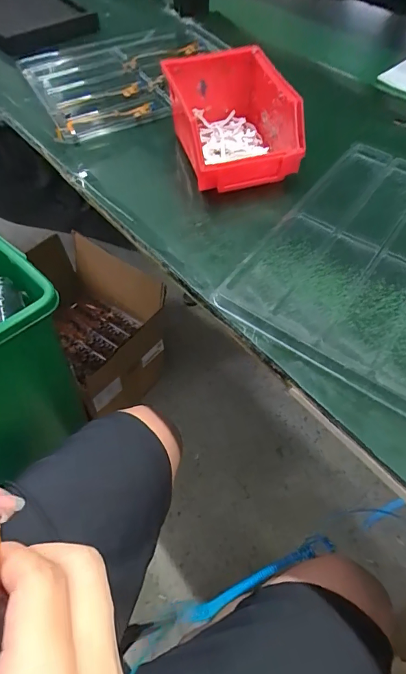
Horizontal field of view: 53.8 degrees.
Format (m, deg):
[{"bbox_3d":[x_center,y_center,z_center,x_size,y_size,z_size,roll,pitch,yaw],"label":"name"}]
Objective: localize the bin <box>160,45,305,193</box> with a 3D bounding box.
[{"bbox_3d":[0.027,-0.223,0.408,0.107,0.063,0.165,-11,56,-9],"label":"bin"}]

